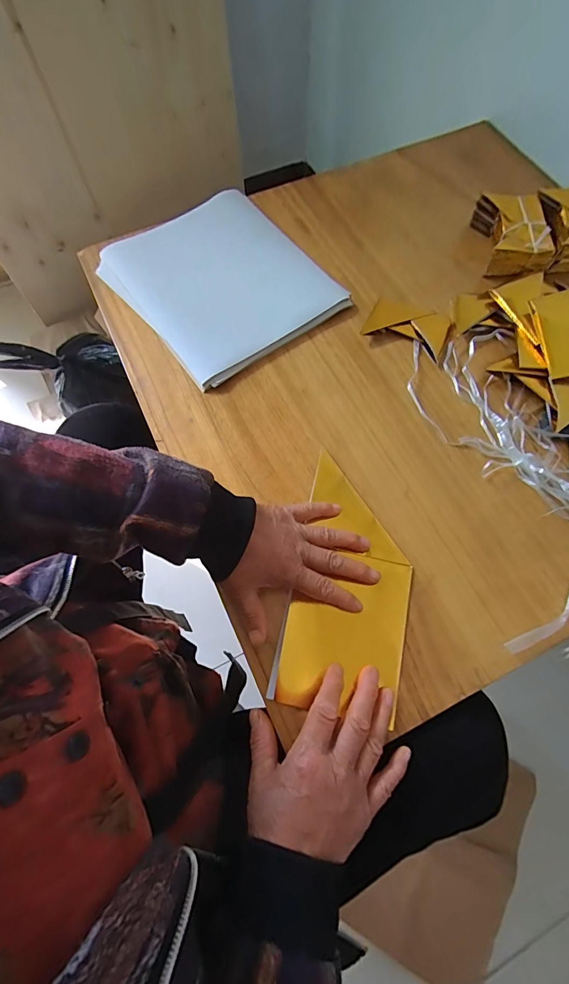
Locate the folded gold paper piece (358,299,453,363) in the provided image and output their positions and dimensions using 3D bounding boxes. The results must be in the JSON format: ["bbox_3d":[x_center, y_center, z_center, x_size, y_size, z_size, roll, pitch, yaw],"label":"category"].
[{"bbox_3d":[0.150,-0.199,0.481,0.096,0.012,0.062,23,71,8],"label":"folded gold paper piece"}]

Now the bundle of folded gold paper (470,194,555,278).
[{"bbox_3d":[0.296,-0.335,0.519,0.076,0.043,0.106,-1,70,-1],"label":"bundle of folded gold paper"}]

